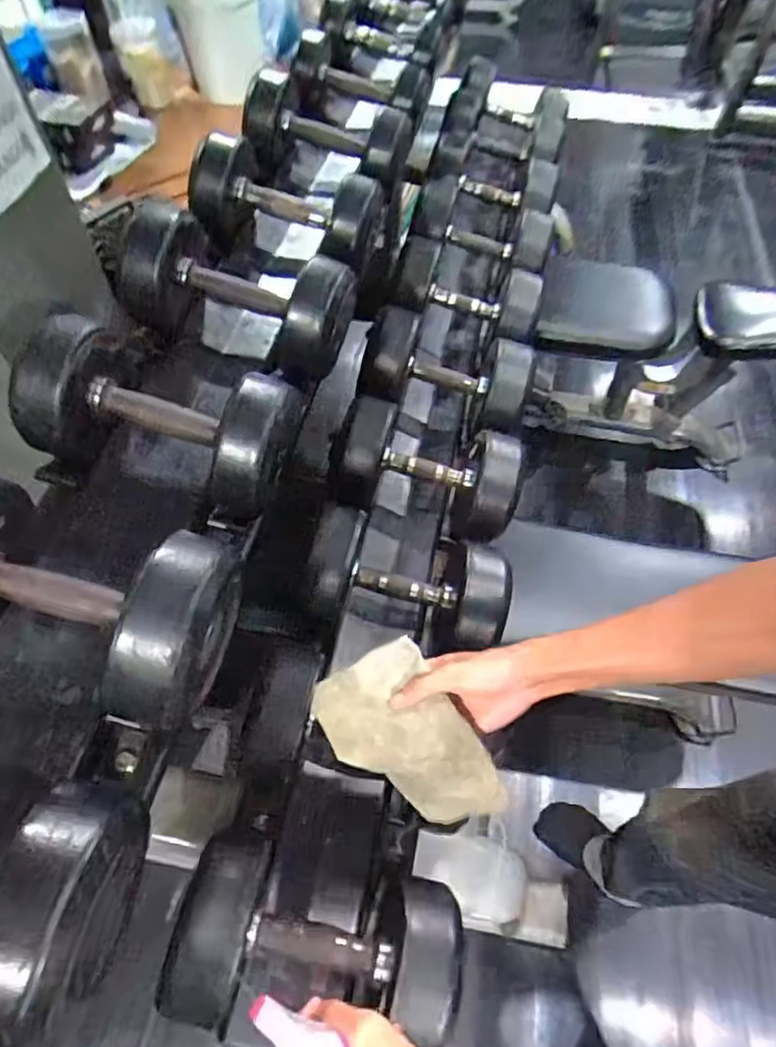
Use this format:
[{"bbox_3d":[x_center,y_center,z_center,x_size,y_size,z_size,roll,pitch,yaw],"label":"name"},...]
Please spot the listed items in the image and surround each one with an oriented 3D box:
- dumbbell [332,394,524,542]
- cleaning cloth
[{"bbox_3d":[0.066,-0.083,0.945,0.275,0.155,0.137,15,57,10],"label":"dumbbell"},{"bbox_3d":[0.023,0.196,0.531,0.103,0.196,0.046,-34,17,11],"label":"cleaning cloth"}]

